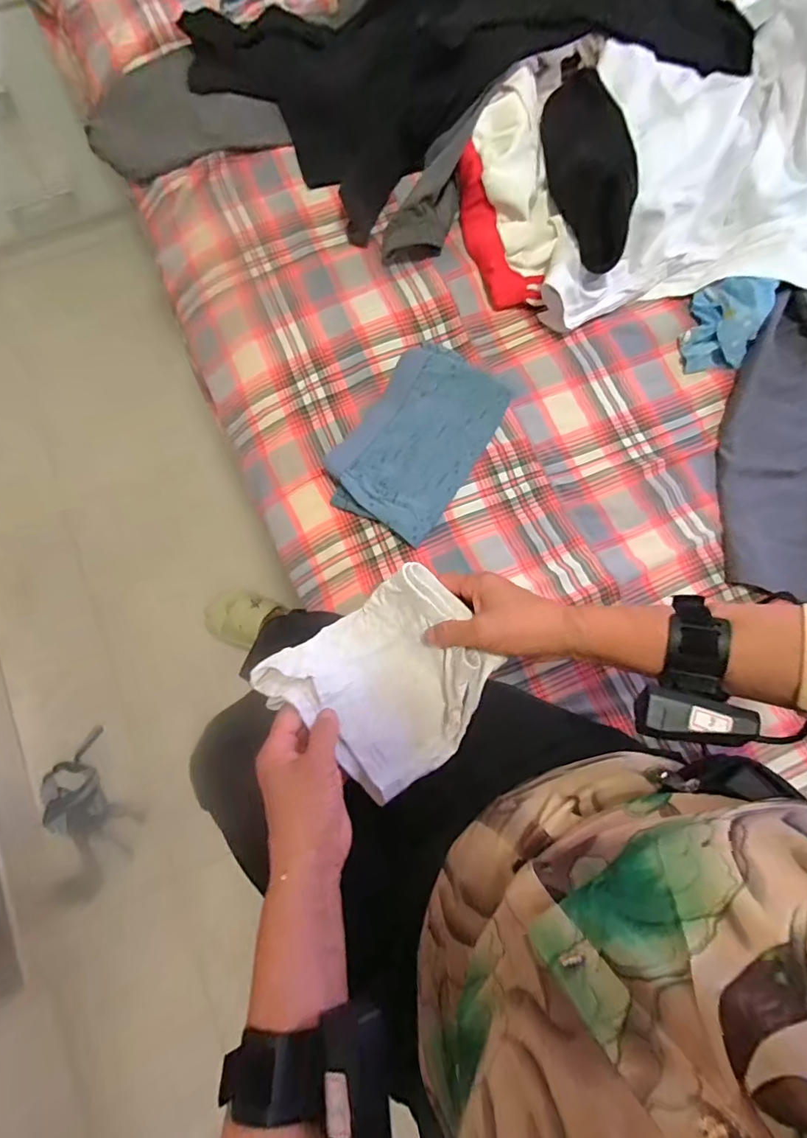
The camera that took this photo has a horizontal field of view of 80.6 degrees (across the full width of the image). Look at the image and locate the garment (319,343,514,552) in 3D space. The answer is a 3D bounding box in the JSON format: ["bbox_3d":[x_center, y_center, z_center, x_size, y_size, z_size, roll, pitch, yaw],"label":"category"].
[{"bbox_3d":[0.015,-0.151,0.551,0.143,0.042,0.212,33,80,7],"label":"garment"}]

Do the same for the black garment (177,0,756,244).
[{"bbox_3d":[0.102,-0.745,0.651,0.691,0.077,0.420,-31,79,-6],"label":"black garment"}]

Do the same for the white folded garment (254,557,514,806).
[{"bbox_3d":[-0.008,0.096,0.406,0.165,0.062,0.149,-38,80,-7],"label":"white folded garment"}]

